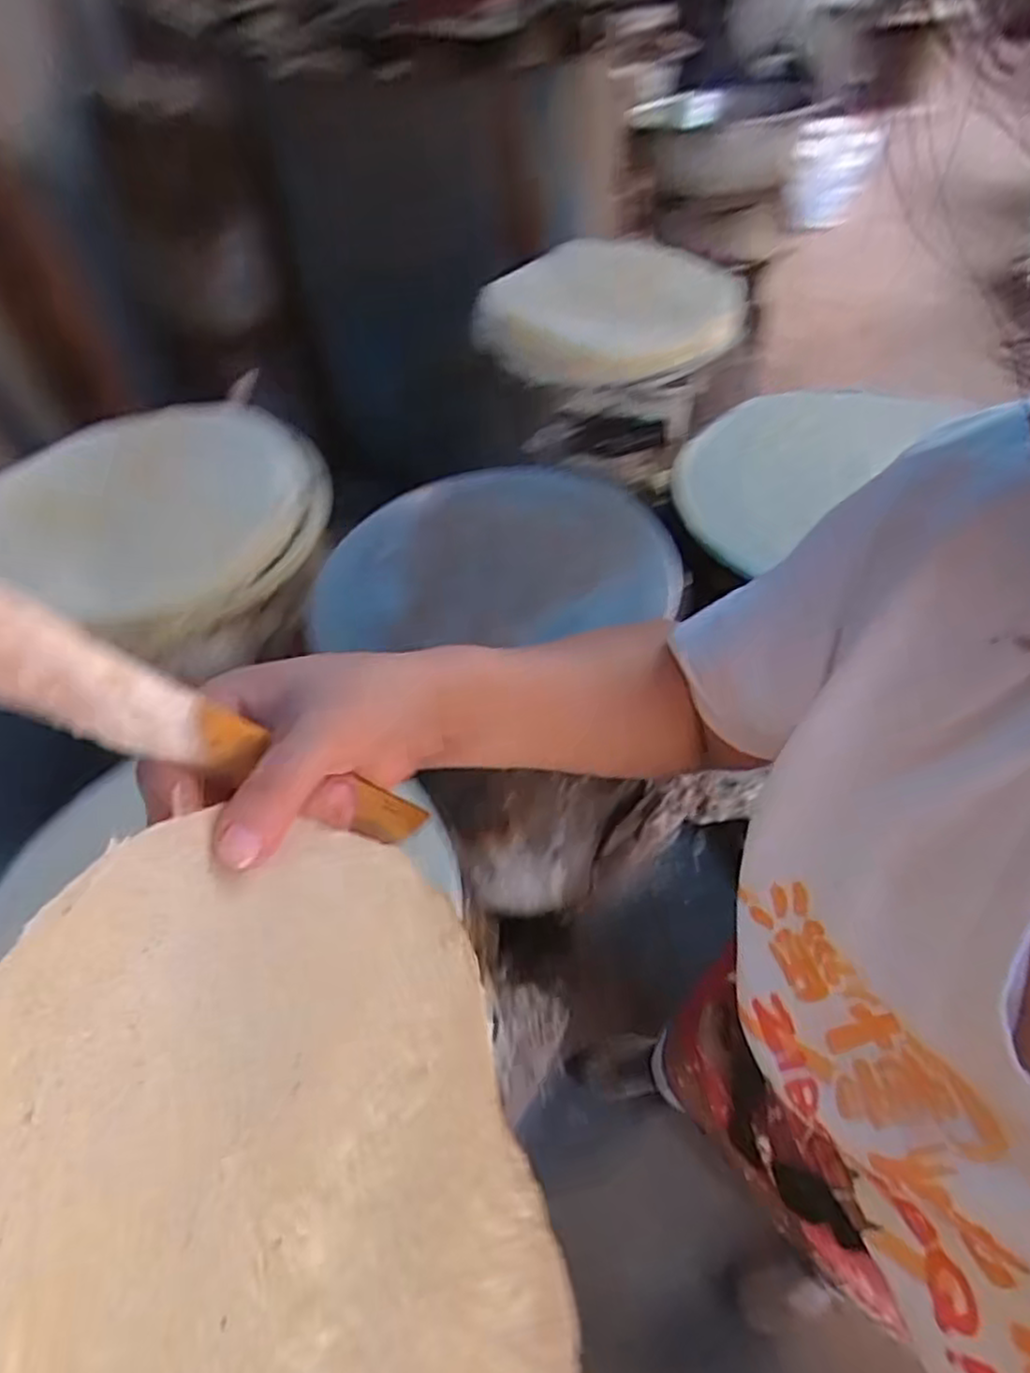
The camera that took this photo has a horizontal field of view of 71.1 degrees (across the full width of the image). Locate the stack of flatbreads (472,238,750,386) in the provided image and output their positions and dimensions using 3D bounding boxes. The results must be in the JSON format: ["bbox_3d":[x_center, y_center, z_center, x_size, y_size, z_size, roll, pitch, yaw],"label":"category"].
[{"bbox_3d":[0.157,-0.596,1.135,0.393,0.090,0.397,12,54,15],"label":"stack of flatbreads"}]

